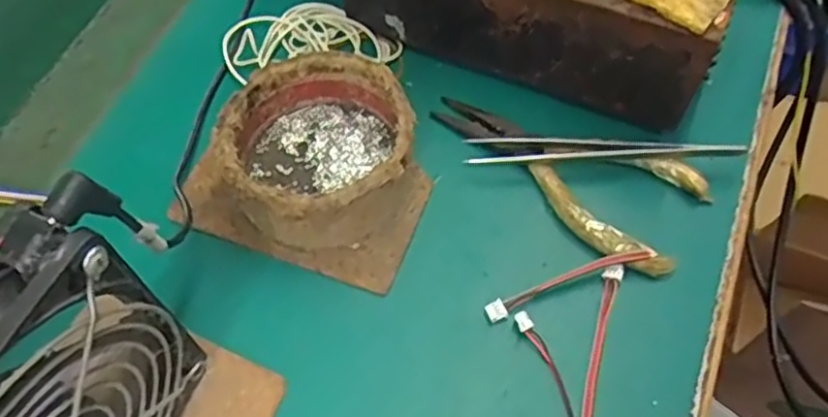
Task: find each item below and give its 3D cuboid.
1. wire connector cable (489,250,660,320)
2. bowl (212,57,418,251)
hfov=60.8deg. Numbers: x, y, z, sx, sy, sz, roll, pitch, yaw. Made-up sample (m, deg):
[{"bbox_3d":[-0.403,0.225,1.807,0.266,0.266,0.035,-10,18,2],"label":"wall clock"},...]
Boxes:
[{"bbox_3d":[0.067,0.031,0.304,0.075,0.009,0.010,-18,64,-10],"label":"wire connector cable"},{"bbox_3d":[-0.042,-0.026,0.318,0.081,0.039,0.084,0,62,0],"label":"bowl"}]

